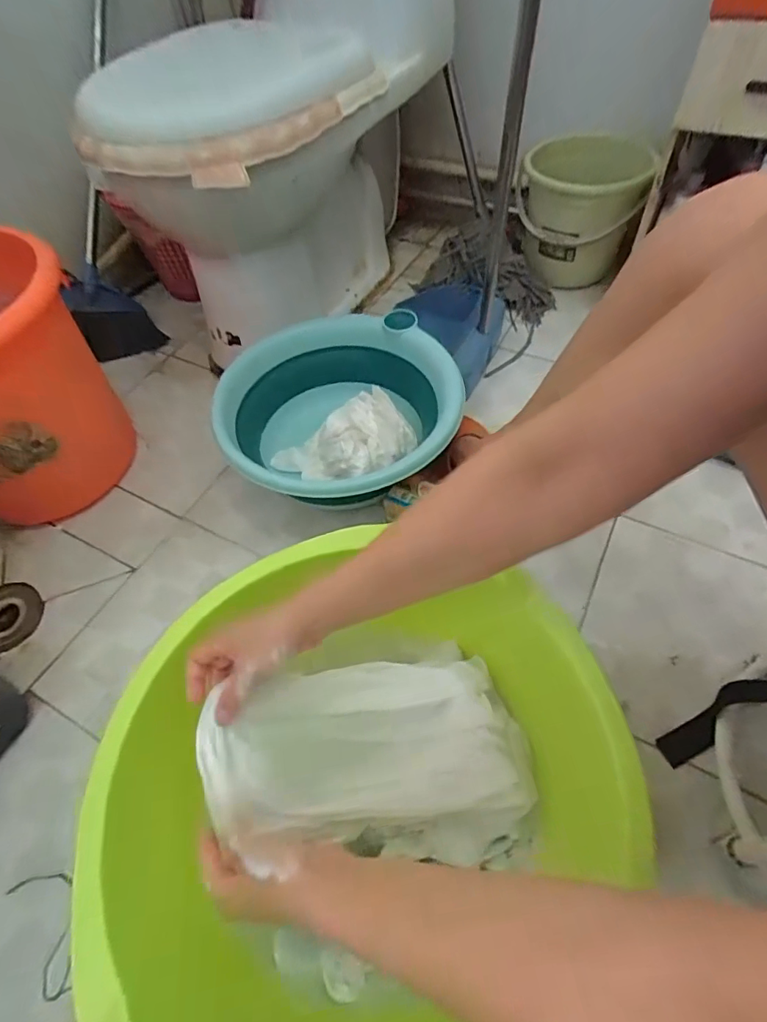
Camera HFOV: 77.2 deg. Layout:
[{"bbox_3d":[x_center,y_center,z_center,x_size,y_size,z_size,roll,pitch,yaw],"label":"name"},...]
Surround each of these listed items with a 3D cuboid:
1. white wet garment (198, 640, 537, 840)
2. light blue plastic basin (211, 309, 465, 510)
[{"bbox_3d":[-0.015,0.217,0.461,0.293,0.053,0.151,-5,56,-1],"label":"white wet garment"},{"bbox_3d":[-0.062,-0.134,0.760,0.347,0.144,0.344,-11,56,-3],"label":"light blue plastic basin"}]

